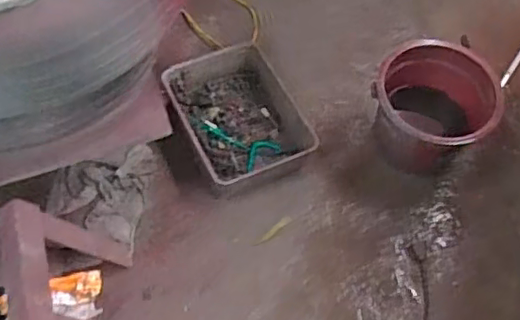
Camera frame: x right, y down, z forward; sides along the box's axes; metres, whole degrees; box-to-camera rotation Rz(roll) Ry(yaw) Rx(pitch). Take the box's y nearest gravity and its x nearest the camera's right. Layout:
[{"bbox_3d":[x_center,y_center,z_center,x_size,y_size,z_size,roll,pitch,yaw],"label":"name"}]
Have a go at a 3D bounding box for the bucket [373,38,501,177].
[{"bbox_3d":[0.414,-0.136,1.458,0.274,0.236,0.245,25,63,10],"label":"bucket"}]

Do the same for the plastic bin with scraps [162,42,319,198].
[{"bbox_3d":[-0.060,-0.111,1.492,0.283,0.109,0.373,-24,66,-15],"label":"plastic bin with scraps"}]

